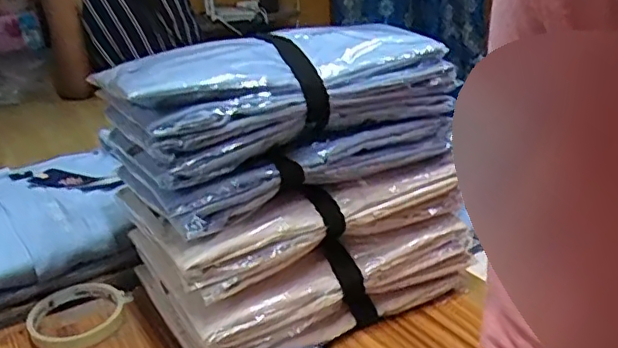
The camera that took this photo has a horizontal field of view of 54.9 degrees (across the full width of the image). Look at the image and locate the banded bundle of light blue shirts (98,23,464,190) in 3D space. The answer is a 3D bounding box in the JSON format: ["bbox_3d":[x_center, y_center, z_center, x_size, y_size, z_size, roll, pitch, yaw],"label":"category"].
[{"bbox_3d":[-0.037,-0.079,0.512,0.254,0.080,0.185,-15,23,-24],"label":"banded bundle of light blue shirts"}]

